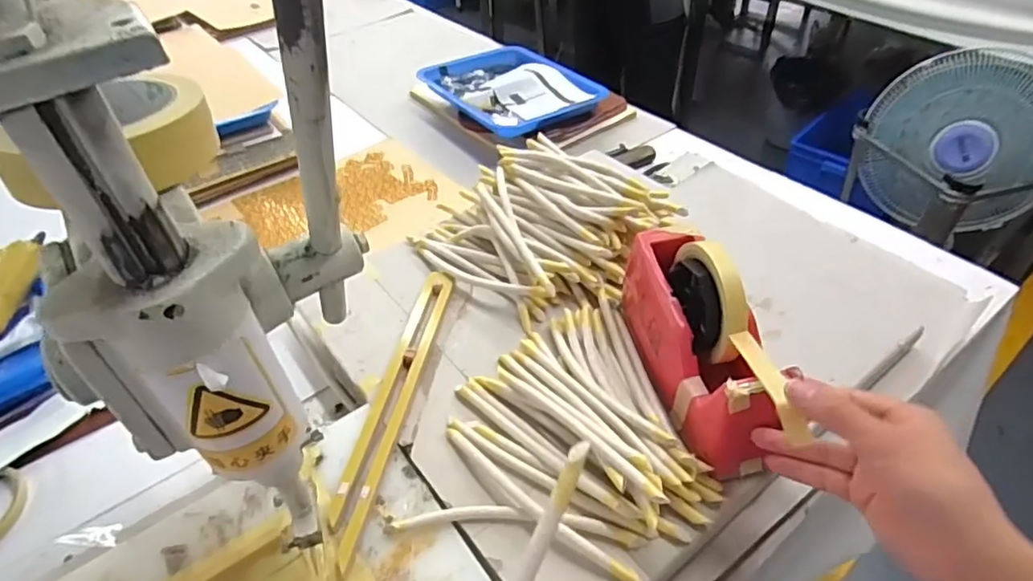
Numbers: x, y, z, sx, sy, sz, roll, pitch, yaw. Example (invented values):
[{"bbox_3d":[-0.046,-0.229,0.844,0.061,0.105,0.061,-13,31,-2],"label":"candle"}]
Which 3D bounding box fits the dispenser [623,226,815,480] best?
[{"bbox_3d":[0.141,0.035,0.482,0.059,0.116,0.200,-8,46,-4],"label":"dispenser"}]

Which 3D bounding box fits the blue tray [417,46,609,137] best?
[{"bbox_3d":[-0.015,-0.341,1.008,0.217,0.030,0.281,-26,48,-22],"label":"blue tray"}]

